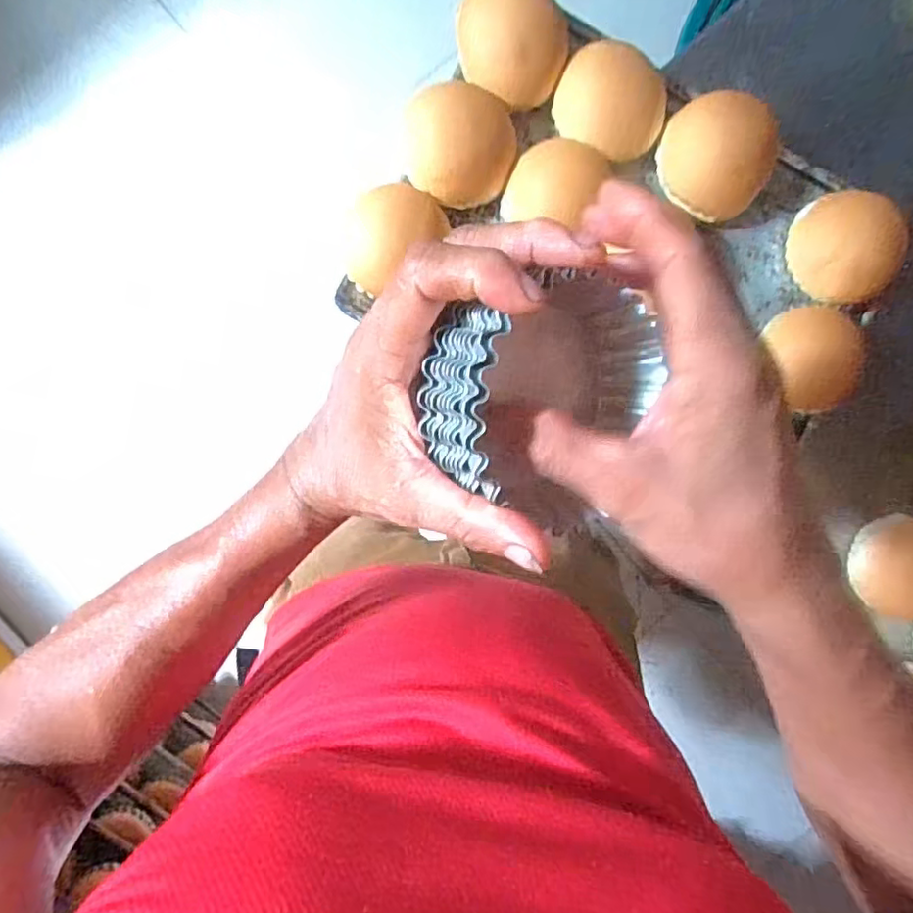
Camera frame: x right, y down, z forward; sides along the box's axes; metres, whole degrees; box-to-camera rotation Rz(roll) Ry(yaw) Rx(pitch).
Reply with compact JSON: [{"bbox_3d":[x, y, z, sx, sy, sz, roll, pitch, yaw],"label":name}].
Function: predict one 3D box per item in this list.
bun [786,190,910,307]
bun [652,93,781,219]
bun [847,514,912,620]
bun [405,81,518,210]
[{"bbox_3d":[0.343,-0.184,0.543,0.087,0.043,0.086,25,90,-5],"label":"bun"},{"bbox_3d":[0.226,-0.260,0.529,0.081,0.045,0.098,-37,94,-3],"label":"bun"},{"bbox_3d":[0.427,0.104,0.589,0.097,0.048,0.086,41,88,-5],"label":"bun"},{"bbox_3d":[0.003,-0.252,0.502,0.089,0.053,0.073,7,91,-5],"label":"bun"}]

